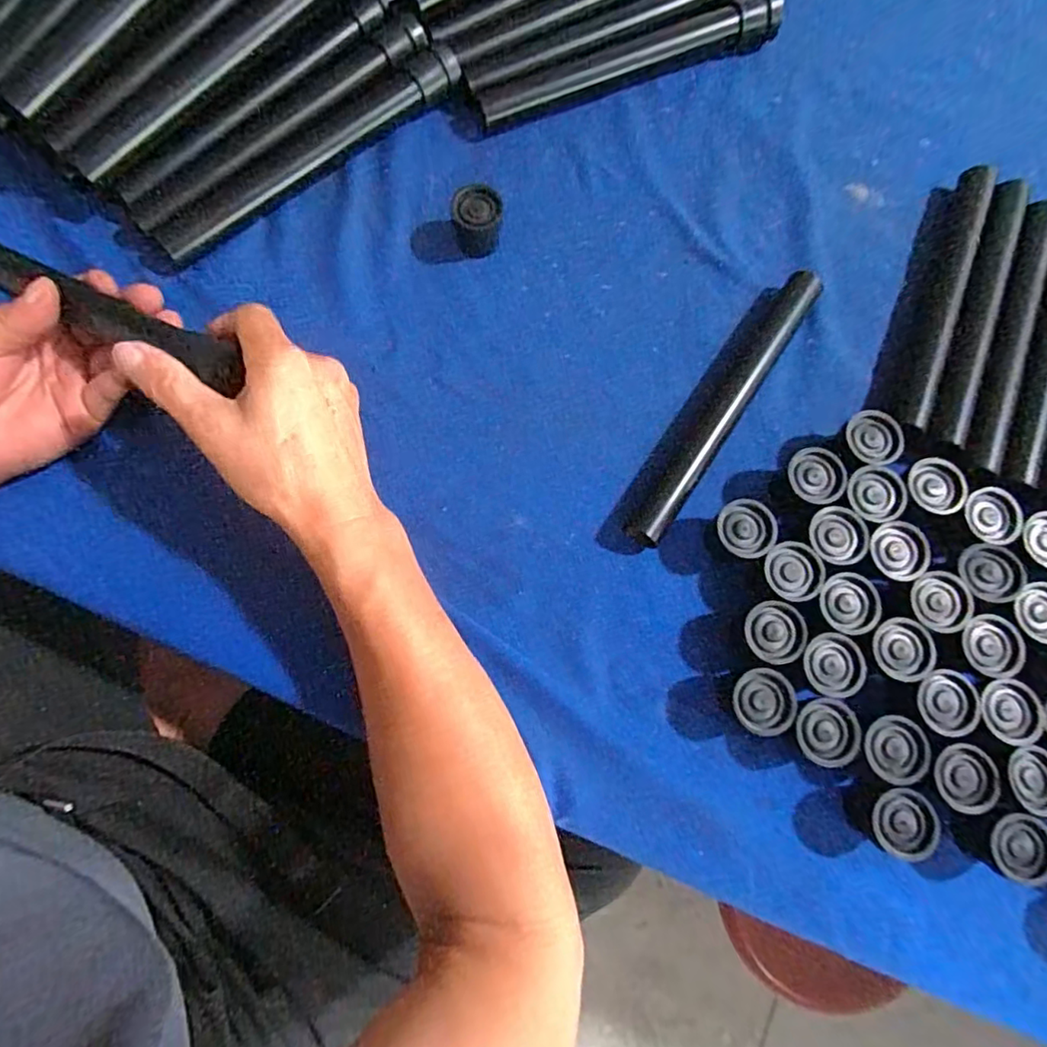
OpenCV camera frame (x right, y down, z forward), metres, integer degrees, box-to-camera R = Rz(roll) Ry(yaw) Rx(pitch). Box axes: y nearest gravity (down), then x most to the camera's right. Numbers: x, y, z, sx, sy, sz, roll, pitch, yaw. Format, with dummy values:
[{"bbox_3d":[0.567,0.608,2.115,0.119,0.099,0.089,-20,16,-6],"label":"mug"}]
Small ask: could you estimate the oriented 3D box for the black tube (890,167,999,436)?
[{"bbox_3d":[0.290,-0.157,0.403,0.022,0.021,0.218,23,78,4],"label":"black tube"}]

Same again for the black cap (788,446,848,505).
[{"bbox_3d":[0.180,-0.027,0.368,0.032,0.029,0.035,0,77,-1],"label":"black cap"}]

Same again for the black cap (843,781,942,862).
[{"bbox_3d":[0.204,0.164,0.324,0.032,0.033,0.034,0,77,-1],"label":"black cap"}]

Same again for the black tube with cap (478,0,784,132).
[{"bbox_3d":[0.081,-0.356,0.443,0.241,0.027,0.037,-19,78,-5],"label":"black tube with cap"}]

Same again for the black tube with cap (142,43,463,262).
[{"bbox_3d":[-0.149,-0.263,0.415,0.245,0.023,0.032,-40,81,-9],"label":"black tube with cap"}]

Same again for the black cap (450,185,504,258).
[{"bbox_3d":[-0.032,-0.211,0.406,0.034,0.031,0.032,0,77,-1],"label":"black cap"}]

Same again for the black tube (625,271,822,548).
[{"bbox_3d":[0.135,-0.080,0.386,0.022,0.018,0.222,34,79,6],"label":"black tube"}]

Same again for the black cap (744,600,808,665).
[{"bbox_3d":[0.144,0.065,0.346,0.034,0.029,0.034,0,77,-1],"label":"black cap"}]

